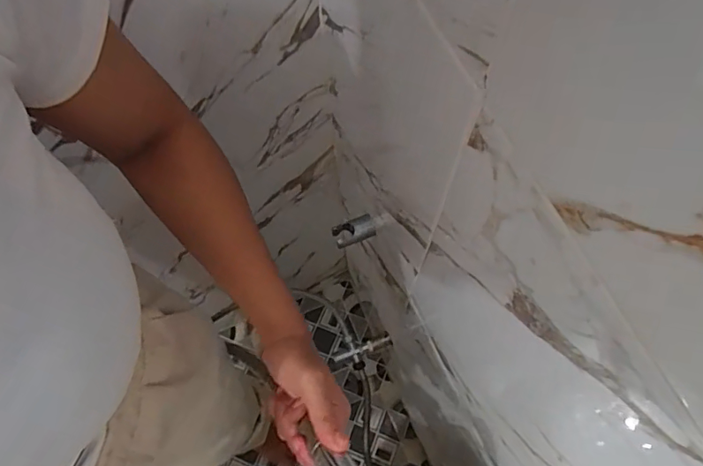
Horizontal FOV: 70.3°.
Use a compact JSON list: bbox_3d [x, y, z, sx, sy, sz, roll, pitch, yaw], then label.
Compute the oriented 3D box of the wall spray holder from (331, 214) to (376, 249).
[{"bbox_3d":[0.002,-0.003,0.677,0.054,0.034,0.027,-21,69,-7],"label":"wall spray holder"}]

